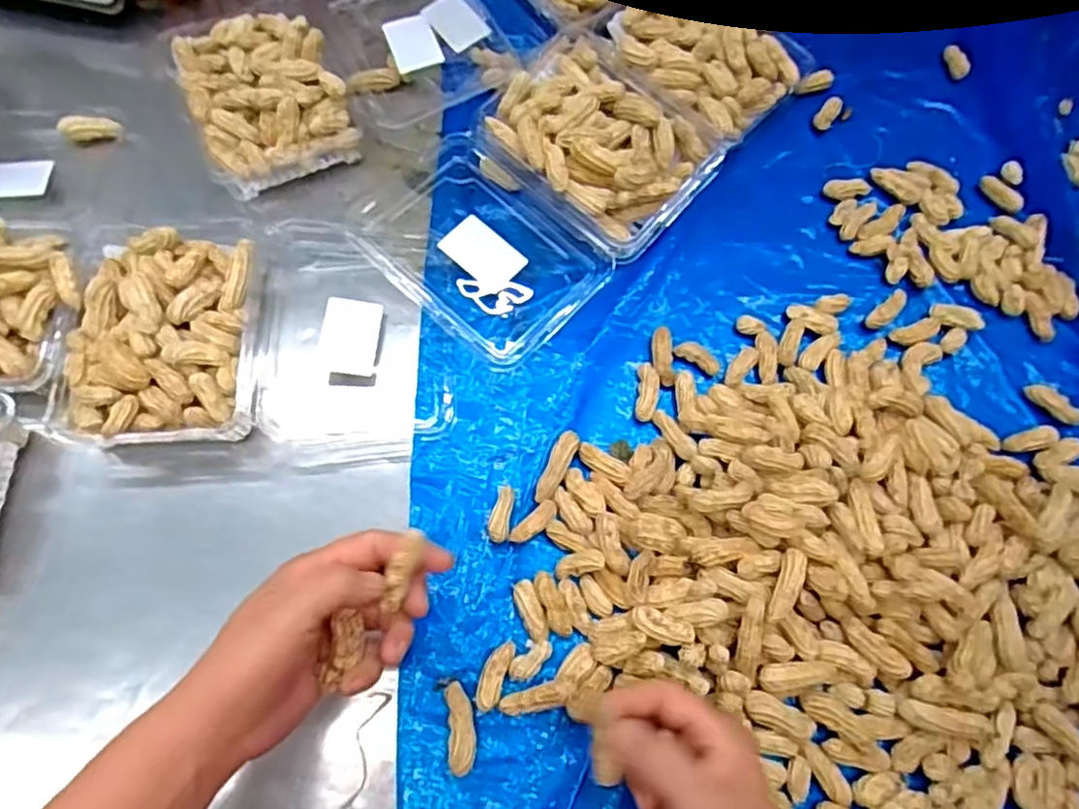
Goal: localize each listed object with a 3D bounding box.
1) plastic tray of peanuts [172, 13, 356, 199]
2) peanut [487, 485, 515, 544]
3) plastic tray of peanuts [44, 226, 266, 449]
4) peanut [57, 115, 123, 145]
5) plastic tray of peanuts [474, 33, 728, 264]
[{"bbox_3d":[-0.222,-0.252,0.540,0.116,0.052,0.155,-22,72,-11],"label":"plastic tray of peanuts"},{"bbox_3d":[-0.025,0.073,0.442,0.014,0.015,0.038,9,69,1],"label":"peanut"},{"bbox_3d":[-0.260,-0.046,0.459,0.128,0.056,0.149,-5,70,-5],"label":"plastic tray of peanuts"},{"bbox_3d":[-0.362,-0.225,0.540,0.044,0.015,0.017,-5,70,-5],"label":"peanut"},{"bbox_3d":[0.045,-0.215,0.535,0.180,0.061,0.153,37,72,11],"label":"plastic tray of peanuts"}]

